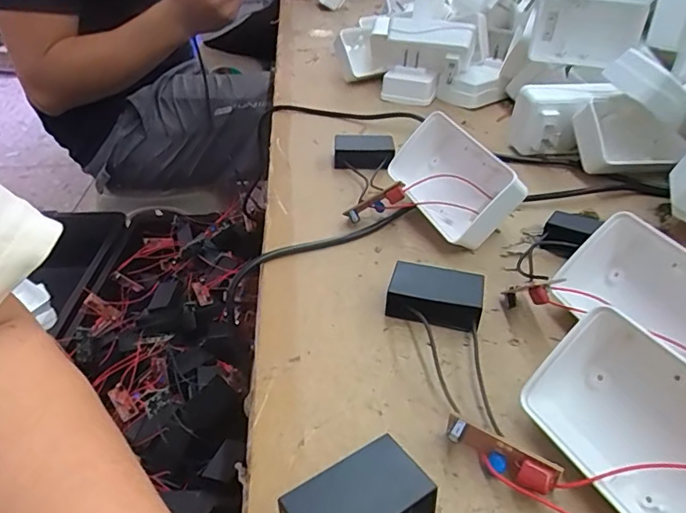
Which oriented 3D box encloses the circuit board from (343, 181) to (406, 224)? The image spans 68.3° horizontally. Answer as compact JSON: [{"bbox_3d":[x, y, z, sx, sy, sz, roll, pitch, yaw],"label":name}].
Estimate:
[{"bbox_3d":[0.022,-0.036,0.341,0.043,0.015,0.013,-25,30,23],"label":"circuit board"}]

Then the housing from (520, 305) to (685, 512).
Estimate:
[{"bbox_3d":[0.117,0.067,0.186,0.034,0.056,0.090,25,18,-44],"label":"housing"}]

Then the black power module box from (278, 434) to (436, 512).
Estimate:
[{"bbox_3d":[0.006,0.090,0.178,0.047,0.022,0.031,-20,41,-25],"label":"black power module box"}]

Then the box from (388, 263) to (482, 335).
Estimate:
[{"bbox_3d":[0.049,0.022,0.272,0.048,0.018,0.033,10,38,13],"label":"box"}]

